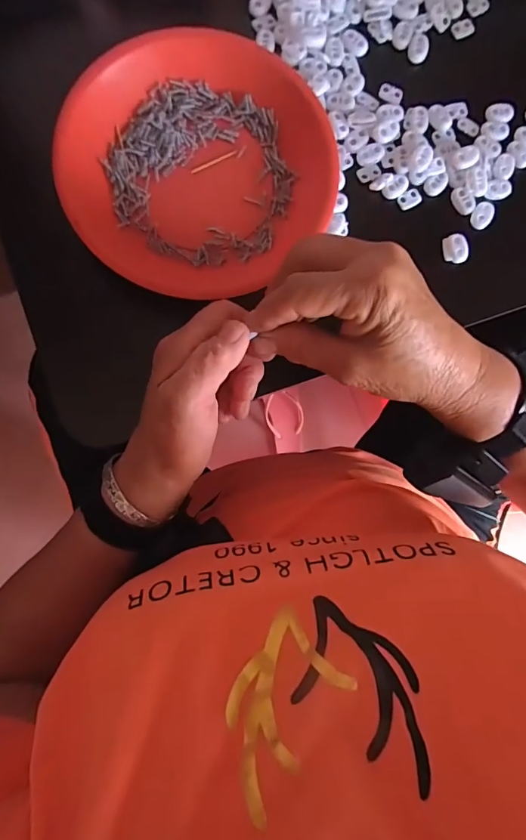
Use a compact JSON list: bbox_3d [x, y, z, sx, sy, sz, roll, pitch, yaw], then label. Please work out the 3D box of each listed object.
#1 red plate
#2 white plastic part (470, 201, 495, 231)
[{"bbox_3d":[-0.046,-0.186,0.313,0.187,0.024,0.182,0,86,-6],"label":"red plate"},{"bbox_3d":[0.174,-0.163,0.342,0.016,0.006,0.020,34,83,-3],"label":"white plastic part"}]

